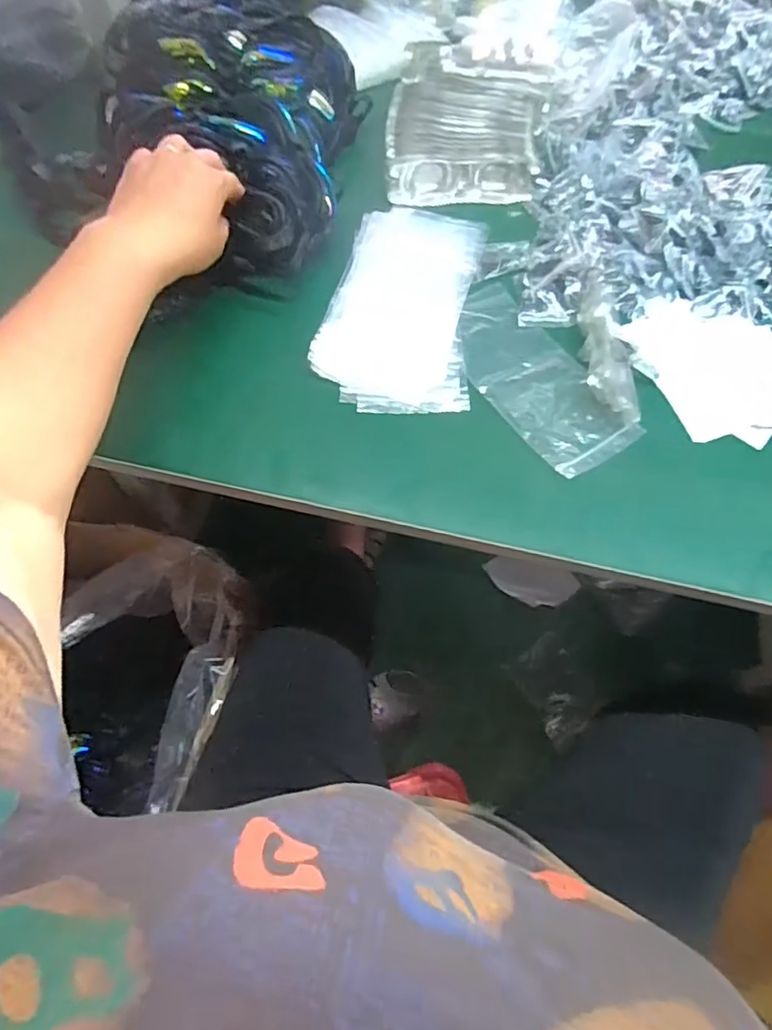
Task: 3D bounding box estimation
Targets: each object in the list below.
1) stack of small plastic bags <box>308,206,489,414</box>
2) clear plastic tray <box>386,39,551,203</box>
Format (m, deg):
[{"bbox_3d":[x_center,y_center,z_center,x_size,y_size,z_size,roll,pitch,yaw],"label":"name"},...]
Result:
[{"bbox_3d":[0.019,-0.212,0.552,0.134,0.009,0.267,9,66,1],"label":"stack of small plastic bags"},{"bbox_3d":[0.088,-0.433,0.639,0.163,0.025,0.239,10,66,1],"label":"clear plastic tray"}]

